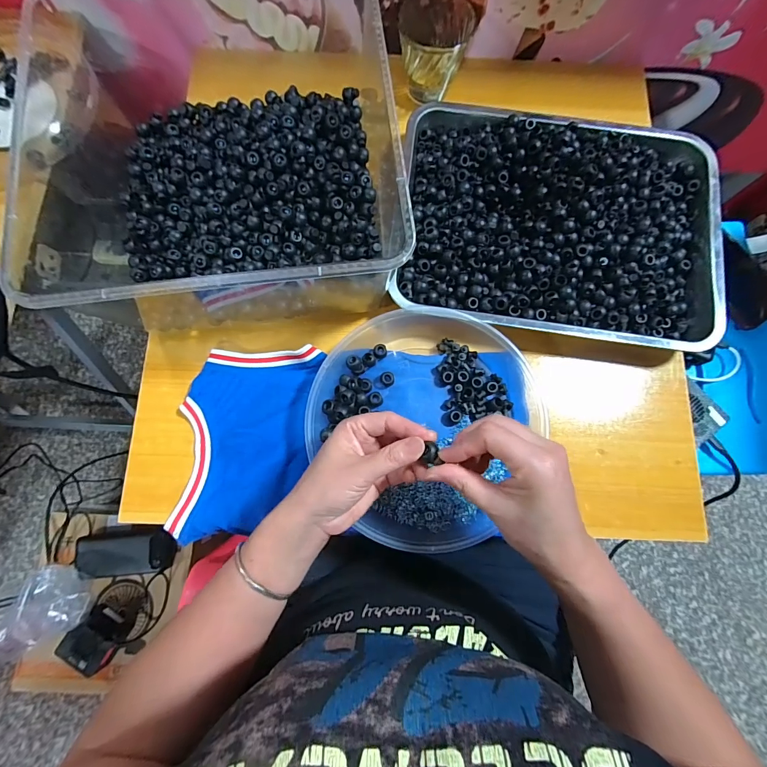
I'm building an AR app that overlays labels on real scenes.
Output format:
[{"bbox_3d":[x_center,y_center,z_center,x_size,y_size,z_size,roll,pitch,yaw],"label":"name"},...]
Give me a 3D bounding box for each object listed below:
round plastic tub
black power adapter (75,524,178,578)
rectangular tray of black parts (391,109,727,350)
[{"bbox_3d":[0.034,0.034,0.371,0.209,0.051,0.229,1,81,-3],"label":"round plastic tub"},{"bbox_3d":[-0.461,0.299,0.653,0.160,0.030,0.078,-5,79,-2],"label":"black power adapter"},{"bbox_3d":[0.201,-0.191,0.403,0.347,0.038,0.277,9,79,0],"label":"rectangular tray of black parts"}]

